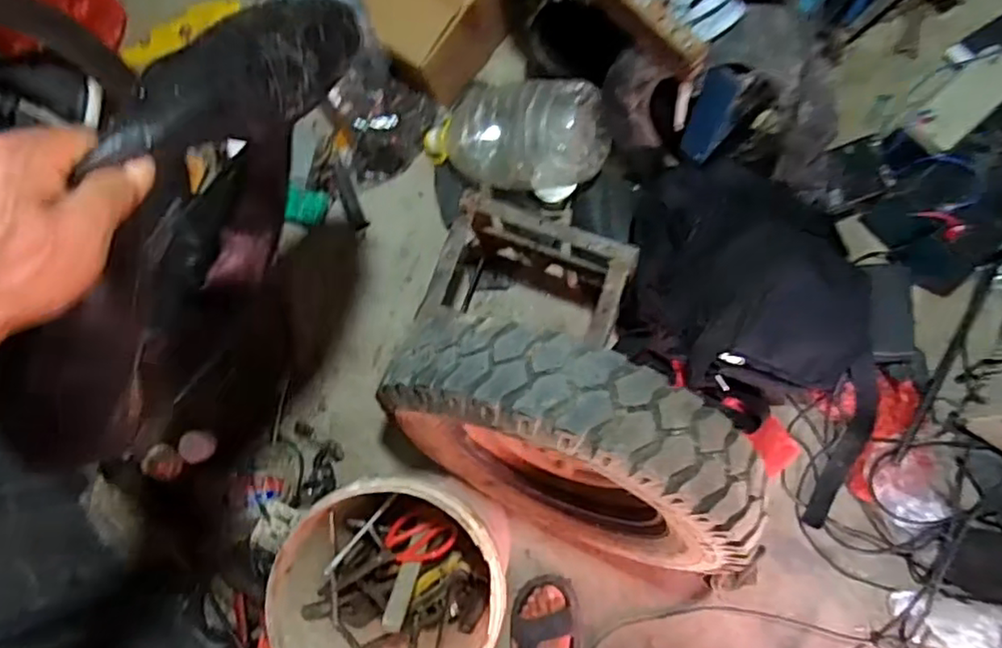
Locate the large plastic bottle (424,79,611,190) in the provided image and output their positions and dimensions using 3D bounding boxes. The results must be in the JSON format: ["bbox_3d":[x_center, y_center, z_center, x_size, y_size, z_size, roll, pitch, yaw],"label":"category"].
[{"bbox_3d":[0.015,-0.314,1.076,0.324,0.180,0.149,10,86,9],"label":"large plastic bottle"}]

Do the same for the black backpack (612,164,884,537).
[{"bbox_3d":[0.425,-0.005,1.010,0.543,0.201,0.391,38,91,10],"label":"black backpack"}]

